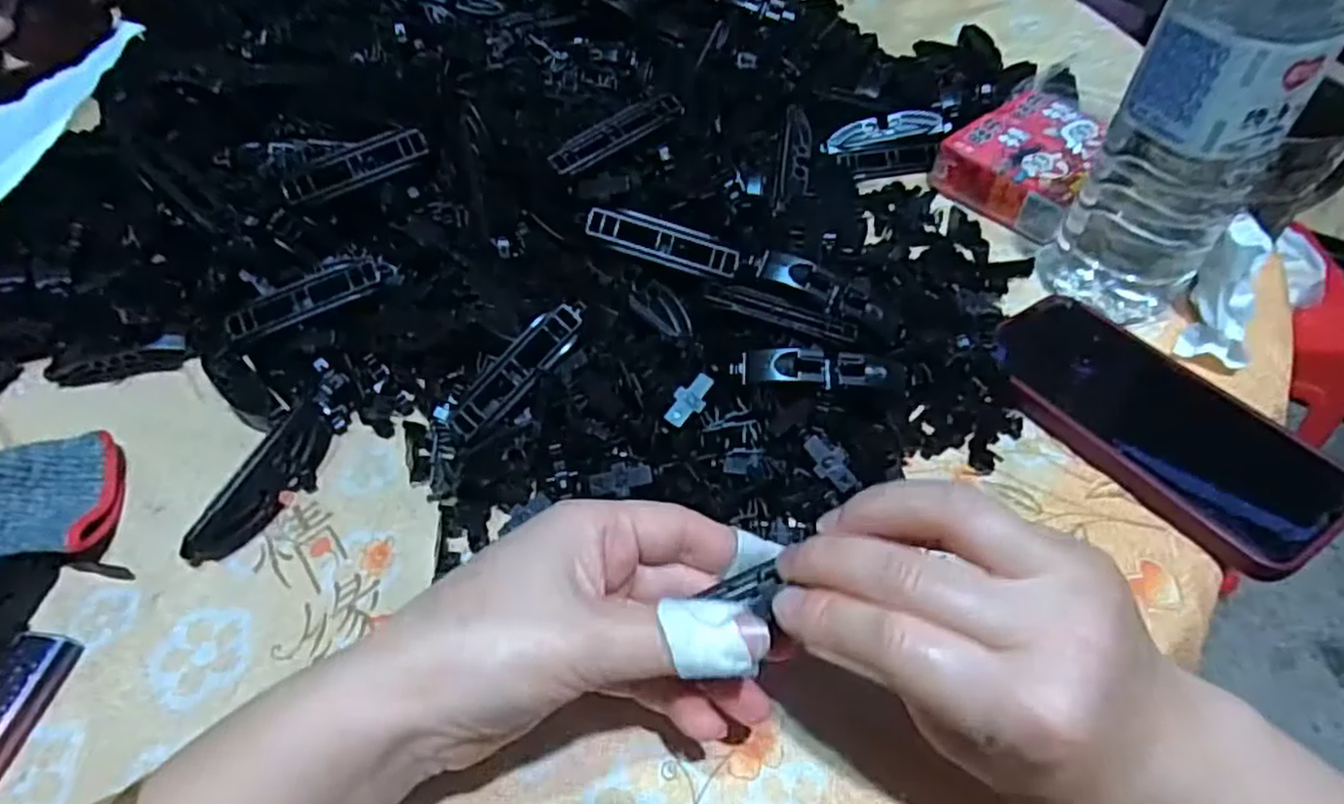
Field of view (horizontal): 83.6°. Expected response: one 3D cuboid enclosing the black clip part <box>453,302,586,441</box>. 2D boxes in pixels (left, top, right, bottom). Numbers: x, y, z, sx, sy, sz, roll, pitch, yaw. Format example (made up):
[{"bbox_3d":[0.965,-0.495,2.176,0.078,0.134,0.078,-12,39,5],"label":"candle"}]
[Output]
[{"bbox_3d":[-0.068,-0.015,0.338,0.078,0.010,0.019,-46,58,-4],"label":"black clip part"}]

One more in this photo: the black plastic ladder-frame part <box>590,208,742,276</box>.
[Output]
[{"bbox_3d":[-0.004,-0.076,0.359,0.071,0.013,0.015,17,50,-3],"label":"black plastic ladder-frame part"}]

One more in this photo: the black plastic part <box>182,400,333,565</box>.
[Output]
[{"bbox_3d":[-0.180,0.036,0.335,0.017,0.023,0.080,17,52,17],"label":"black plastic part"}]

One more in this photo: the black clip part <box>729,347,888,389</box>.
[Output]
[{"bbox_3d":[0.060,-0.015,0.326,0.065,0.011,0.016,1,49,4],"label":"black clip part"}]

